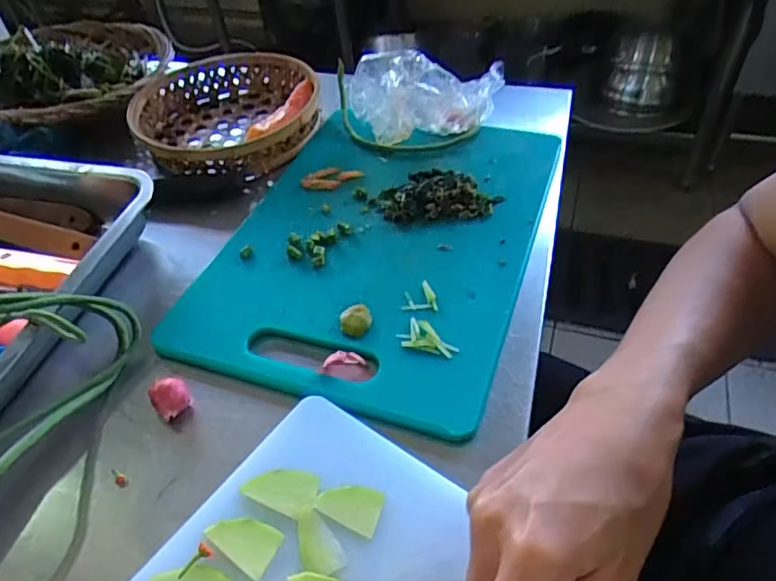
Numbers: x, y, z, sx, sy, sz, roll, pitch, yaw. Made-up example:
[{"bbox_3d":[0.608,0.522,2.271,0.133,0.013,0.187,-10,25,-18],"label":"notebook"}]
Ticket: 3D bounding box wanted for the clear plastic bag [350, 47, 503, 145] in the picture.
[{"bbox_3d":[0.042,-0.200,0.584,0.155,0.082,0.074,-4,46,2],"label":"clear plastic bag"}]

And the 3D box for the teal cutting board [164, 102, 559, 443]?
[{"bbox_3d":[-0.003,-0.056,0.505,0.245,0.017,0.363,13,49,17],"label":"teal cutting board"}]

